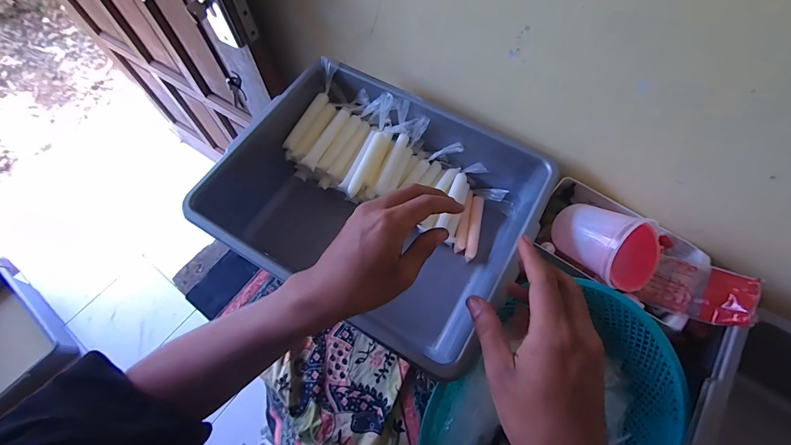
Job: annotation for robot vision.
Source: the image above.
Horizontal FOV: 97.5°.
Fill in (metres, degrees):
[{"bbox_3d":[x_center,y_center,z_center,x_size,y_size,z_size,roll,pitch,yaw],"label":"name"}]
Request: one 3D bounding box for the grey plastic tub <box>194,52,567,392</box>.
[{"bbox_3d":[-0.022,-0.015,0.499,0.388,0.159,0.300,27,68,13],"label":"grey plastic tub"}]

